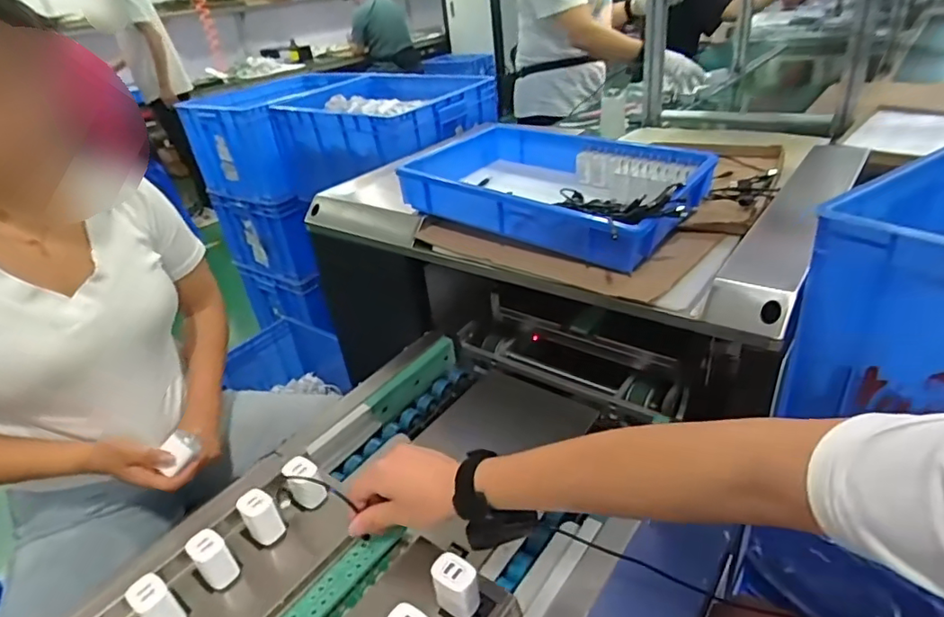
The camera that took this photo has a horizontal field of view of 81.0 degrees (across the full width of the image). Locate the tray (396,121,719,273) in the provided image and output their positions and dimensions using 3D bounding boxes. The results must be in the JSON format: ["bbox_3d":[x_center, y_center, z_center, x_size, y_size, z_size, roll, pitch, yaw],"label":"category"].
[{"bbox_3d":[0.128,-0.193,0.909,0.470,0.100,0.292,20,40,37],"label":"tray"}]

